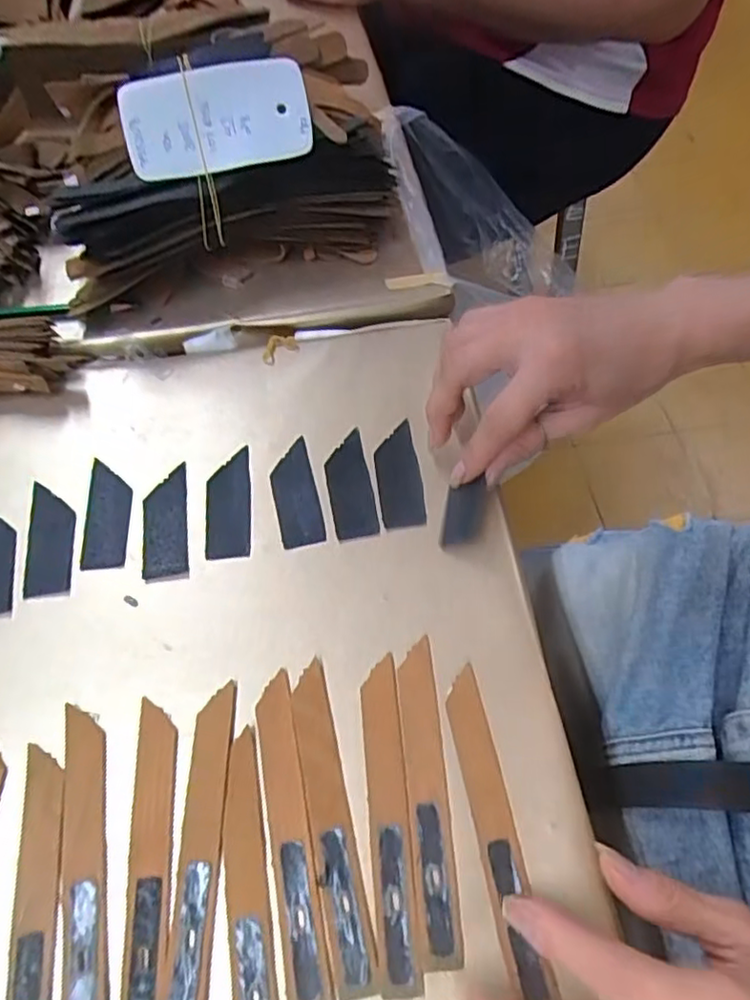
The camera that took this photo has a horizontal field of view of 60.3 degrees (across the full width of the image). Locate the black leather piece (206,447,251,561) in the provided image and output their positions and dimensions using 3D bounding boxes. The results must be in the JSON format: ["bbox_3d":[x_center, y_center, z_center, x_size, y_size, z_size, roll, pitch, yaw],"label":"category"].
[{"bbox_3d":[-0.079,0.001,0.346,0.023,0.004,0.064,-5,60,-3],"label":"black leather piece"}]

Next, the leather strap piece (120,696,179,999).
[{"bbox_3d":[-0.091,0.145,0.261,0.017,0.004,0.123,-6,60,-3],"label":"leather strap piece"}]

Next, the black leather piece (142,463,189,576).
[{"bbox_3d":[-0.110,0.010,0.339,0.022,0.004,0.063,-8,60,-5],"label":"black leather piece"}]

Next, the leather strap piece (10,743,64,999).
[{"bbox_3d":[-0.133,0.162,0.253,0.016,0.004,0.124,-9,60,-5],"label":"leather strap piece"}]

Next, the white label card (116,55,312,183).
[{"bbox_3d":[-0.093,-0.222,0.378,0.106,0.008,0.055,-10,104,-4],"label":"white label card"}]

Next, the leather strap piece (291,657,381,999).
[{"bbox_3d":[-0.019,0.131,0.269,0.018,0.004,0.124,-12,61,-7],"label":"leather strap piece"}]

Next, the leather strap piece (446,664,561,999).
[{"bbox_3d":[0.049,0.134,0.268,0.017,0.004,0.123,-8,62,-5],"label":"leather strap piece"}]

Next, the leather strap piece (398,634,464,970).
[{"bbox_3d":[0.022,0.122,0.273,0.016,0.004,0.123,-4,60,-2],"label":"leather strap piece"}]

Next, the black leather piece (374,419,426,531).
[{"bbox_3d":[0.013,-0.015,0.351,0.023,0.004,0.063,-5,60,-3],"label":"black leather piece"}]

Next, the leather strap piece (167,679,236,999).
[{"bbox_3d":[-0.072,0.140,0.266,0.017,0.005,0.123,-1,60,0],"label":"leather strap piece"}]

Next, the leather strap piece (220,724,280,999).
[{"bbox_3d":[-0.051,0.157,0.255,0.019,0.005,0.123,-10,60,-6],"label":"leather strap piece"}]

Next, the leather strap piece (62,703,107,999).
[{"bbox_3d":[-0.118,0.147,0.261,0.016,0.004,0.124,-11,61,-6],"label":"leather strap piece"}]

